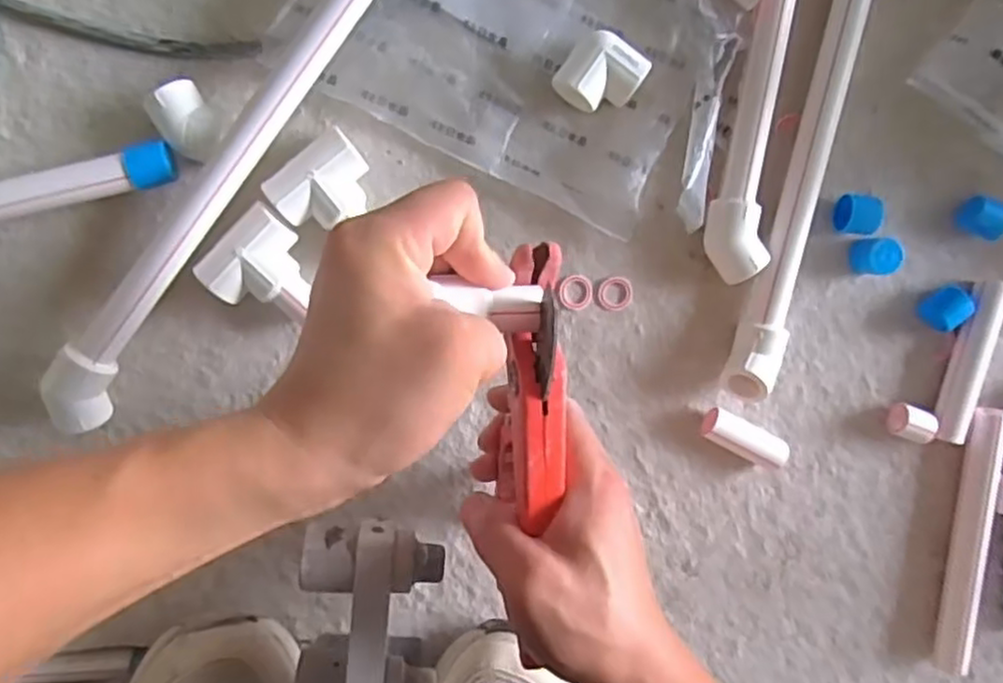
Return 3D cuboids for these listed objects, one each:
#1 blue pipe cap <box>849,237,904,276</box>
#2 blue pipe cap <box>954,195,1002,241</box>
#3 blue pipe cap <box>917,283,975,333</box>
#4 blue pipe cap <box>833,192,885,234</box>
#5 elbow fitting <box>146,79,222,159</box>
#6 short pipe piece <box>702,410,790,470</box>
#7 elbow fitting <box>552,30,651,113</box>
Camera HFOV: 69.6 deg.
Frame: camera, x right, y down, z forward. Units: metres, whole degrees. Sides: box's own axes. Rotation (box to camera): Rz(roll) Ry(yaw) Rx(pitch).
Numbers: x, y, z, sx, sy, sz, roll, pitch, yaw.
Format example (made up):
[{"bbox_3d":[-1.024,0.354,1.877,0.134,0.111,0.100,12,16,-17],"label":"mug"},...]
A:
[{"bbox_3d":[0.228,-0.052,0.440,0.020,0.024,0.022,-5,98,-5],"label":"blue pipe cap"},{"bbox_3d":[0.296,-0.077,0.445,0.027,0.023,0.022,31,94,-9],"label":"blue pipe cap"},{"bbox_3d":[0.278,-0.021,0.453,0.022,0.023,0.027,37,93,-9],"label":"blue pipe cap"},{"bbox_3d":[0.214,-0.077,0.435,0.020,0.024,0.023,7,97,-6],"label":"blue pipe cap"},{"bbox_3d":[-0.168,-0.118,0.390,0.029,0.026,0.039,-37,100,0],"label":"elbow fitting"},{"bbox_3d":[0.151,0.061,0.451,0.054,0.023,0.021,25,95,-8],"label":"short pipe piece"},{"bbox_3d":[0.054,-0.148,0.405,0.041,0.025,0.042,35,93,-9],"label":"elbow fitting"}]

